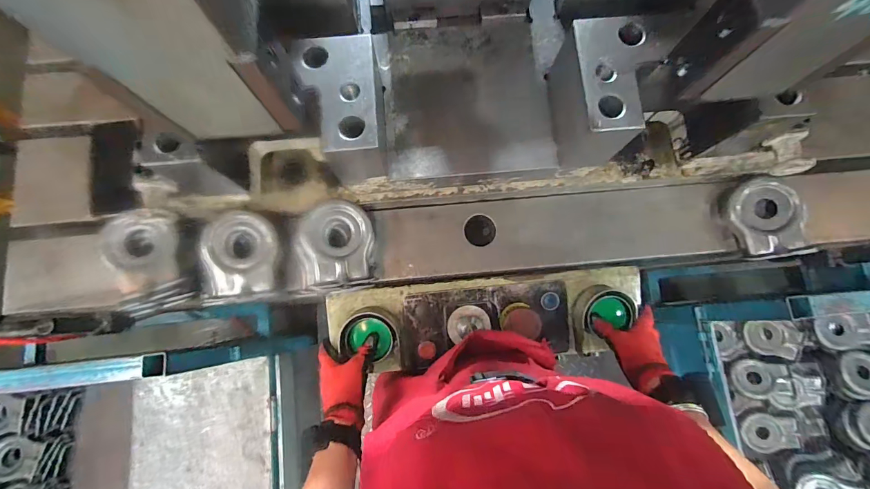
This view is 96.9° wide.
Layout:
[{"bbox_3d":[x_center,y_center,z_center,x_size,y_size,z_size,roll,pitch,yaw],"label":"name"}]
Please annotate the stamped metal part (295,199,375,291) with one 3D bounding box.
[{"bbox_3d":[-0.141,0.000,0.542,0.104,0.063,0.119,-11,79,-3],"label":"stamped metal part"}]

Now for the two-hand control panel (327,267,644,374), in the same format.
[{"bbox_3d":[0.081,0.118,0.603,0.481,0.084,0.126,-5,79,-3],"label":"two-hand control panel"}]

